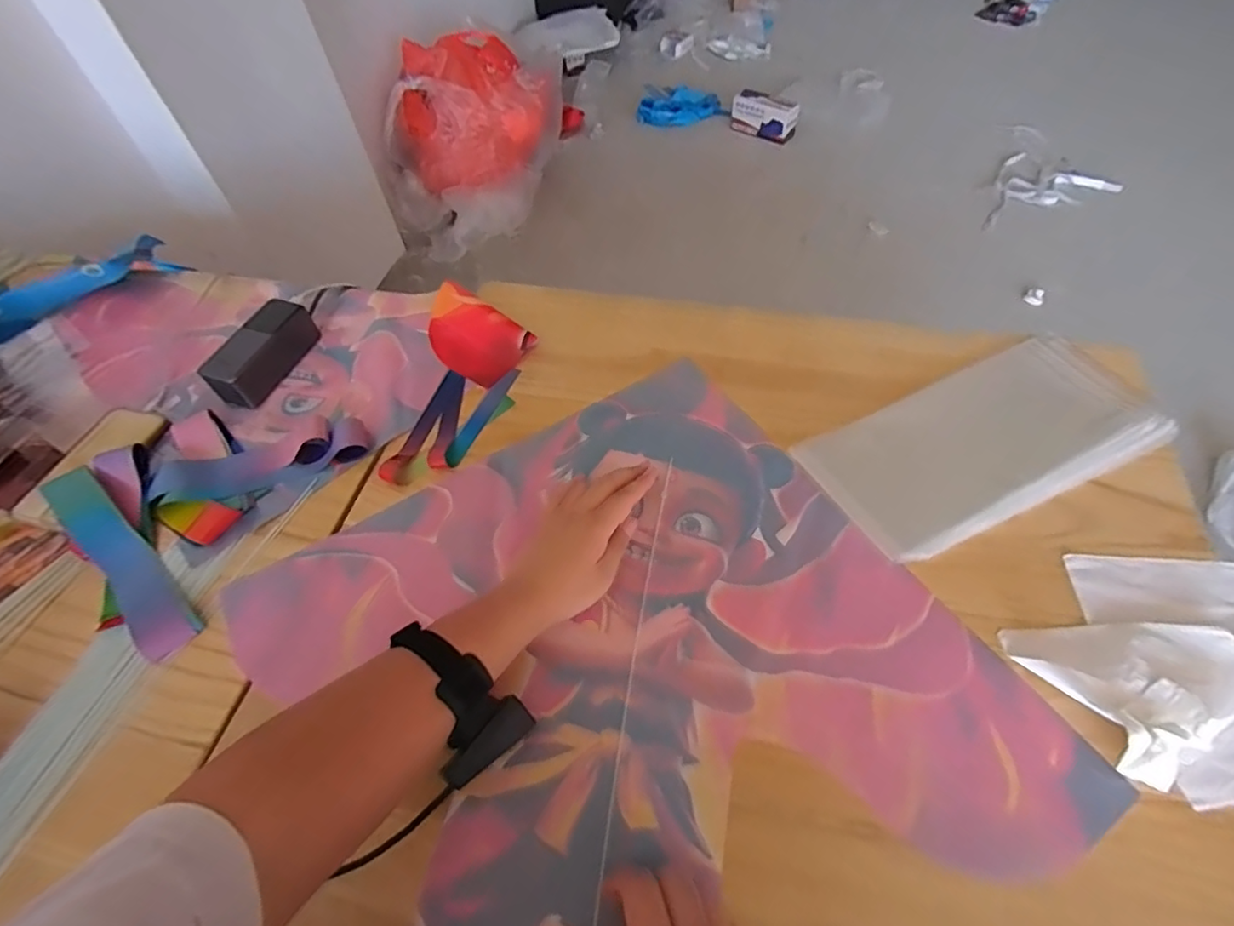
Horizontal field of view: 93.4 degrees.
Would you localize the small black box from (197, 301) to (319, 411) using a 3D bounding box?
[{"bbox_3d":[-0.421,-0.134,0.694,0.060,0.050,0.140,13,55,13],"label":"small black box"}]

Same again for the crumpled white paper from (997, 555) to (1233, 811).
[{"bbox_3d":[0.443,0.150,0.451,0.220,0.031,0.179,-22,55,-12],"label":"crumpled white paper"}]

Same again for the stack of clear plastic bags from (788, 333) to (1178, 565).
[{"bbox_3d":[0.362,-0.031,0.570,0.341,0.032,0.163,-23,56,-8],"label":"stack of clear plastic bags"}]

